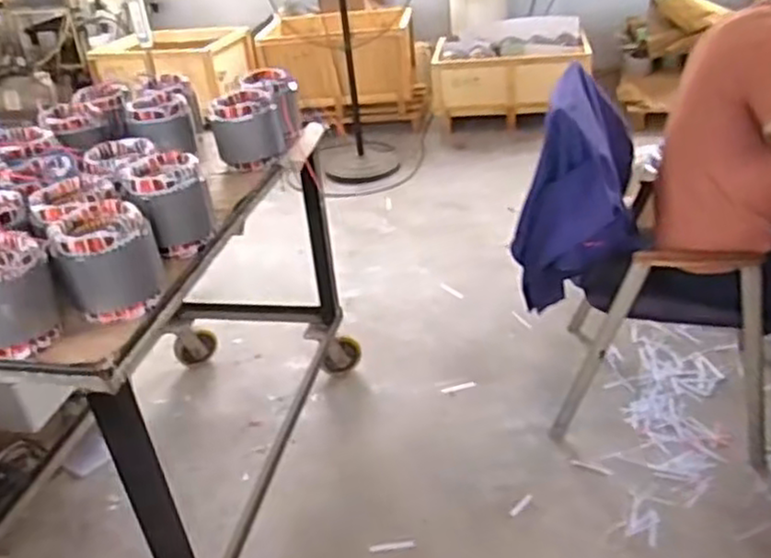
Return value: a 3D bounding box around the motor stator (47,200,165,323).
[{"bbox_3d":[-0.468,-0.035,1.215,0.155,0.160,0.150,-17,32,-18],"label":"motor stator"}]

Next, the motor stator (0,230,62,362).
[{"bbox_3d":[-0.610,0.027,1.141,0.150,0.154,0.150,-23,34,-26],"label":"motor stator"}]

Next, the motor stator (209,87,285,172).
[{"bbox_3d":[-0.341,-0.372,1.775,0.162,0.156,0.162,-11,31,-9],"label":"motor stator"}]

